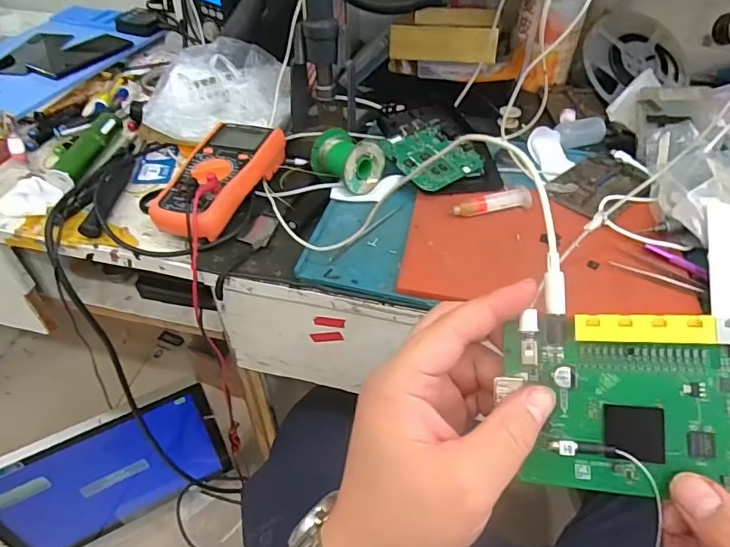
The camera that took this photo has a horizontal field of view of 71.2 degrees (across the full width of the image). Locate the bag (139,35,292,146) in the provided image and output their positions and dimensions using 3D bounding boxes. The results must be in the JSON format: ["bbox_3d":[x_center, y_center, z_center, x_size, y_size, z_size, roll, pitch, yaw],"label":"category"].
[{"bbox_3d":[-0.201,-0.241,0.688,0.189,0.078,0.162,-12,47,-13],"label":"bag"}]

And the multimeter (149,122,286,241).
[{"bbox_3d":[-0.172,-0.108,0.593,0.089,0.062,0.191,15,47,14],"label":"multimeter"}]

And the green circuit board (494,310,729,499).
[{"bbox_3d":[0.121,0.061,0.236,0.106,0.010,0.081,1,86,21],"label":"green circuit board"}]

